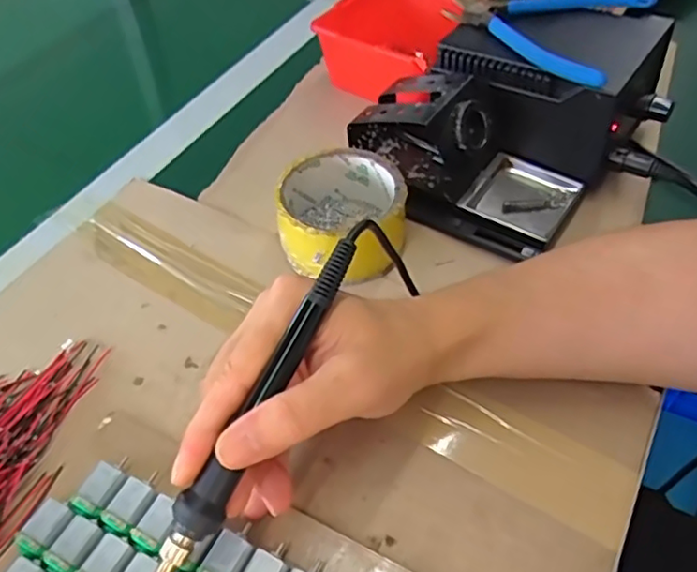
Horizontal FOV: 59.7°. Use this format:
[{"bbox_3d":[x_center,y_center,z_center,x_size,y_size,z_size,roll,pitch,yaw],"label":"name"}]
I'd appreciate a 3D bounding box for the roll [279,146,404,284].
[{"bbox_3d":[-0.003,-0.048,0.414,0.081,0.048,0.084,2,50,5],"label":"roll"}]

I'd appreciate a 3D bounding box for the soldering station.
[{"bbox_3d":[0.126,-0.128,0.444,0.176,0.093,0.207,36,60,28],"label":"soldering station"}]

